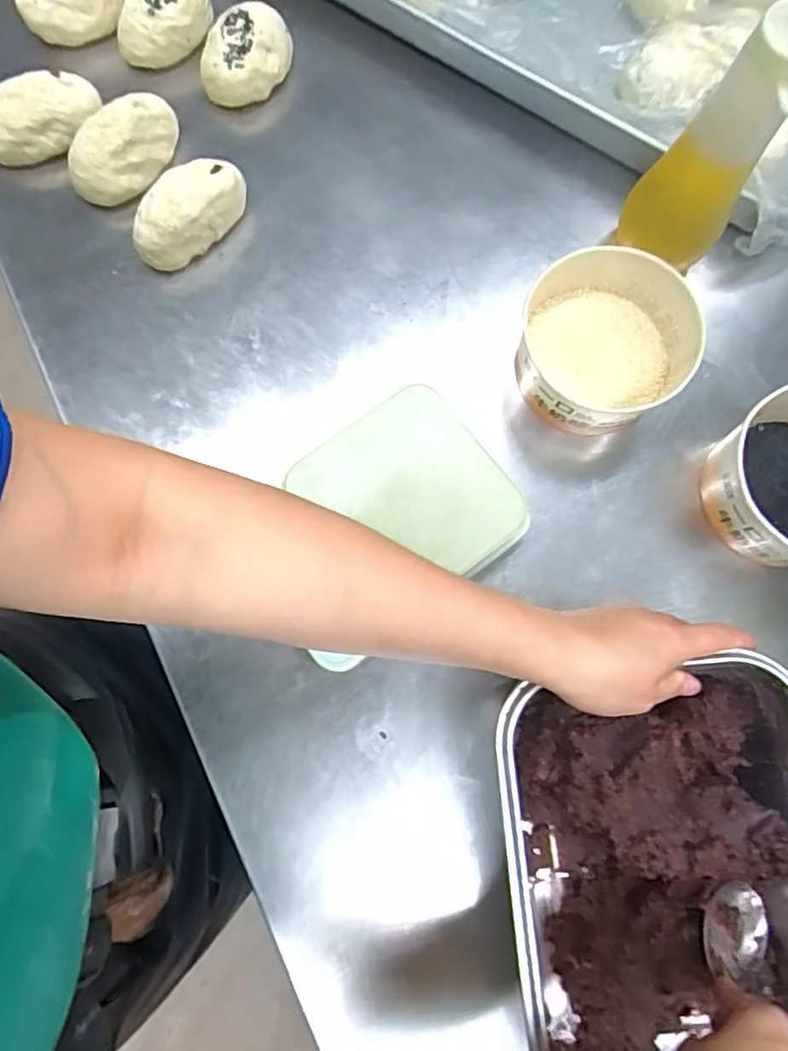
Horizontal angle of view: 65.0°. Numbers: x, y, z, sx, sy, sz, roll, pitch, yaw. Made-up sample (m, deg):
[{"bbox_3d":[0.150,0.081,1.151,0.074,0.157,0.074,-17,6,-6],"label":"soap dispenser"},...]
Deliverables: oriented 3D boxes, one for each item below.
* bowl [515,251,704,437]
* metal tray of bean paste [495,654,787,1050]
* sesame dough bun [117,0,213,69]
[{"bbox_3d":[0.161,-0.142,0.478,0.133,0.059,0.124,0,77,-1],"label":"bowl"},{"bbox_3d":[0.170,0.229,0.391,0.194,0.091,0.256,-6,76,-1],"label":"metal tray of bean paste"},{"bbox_3d":[-0.203,-0.449,0.550,0.089,0.050,0.061,-16,78,-5],"label":"sesame dough bun"}]

